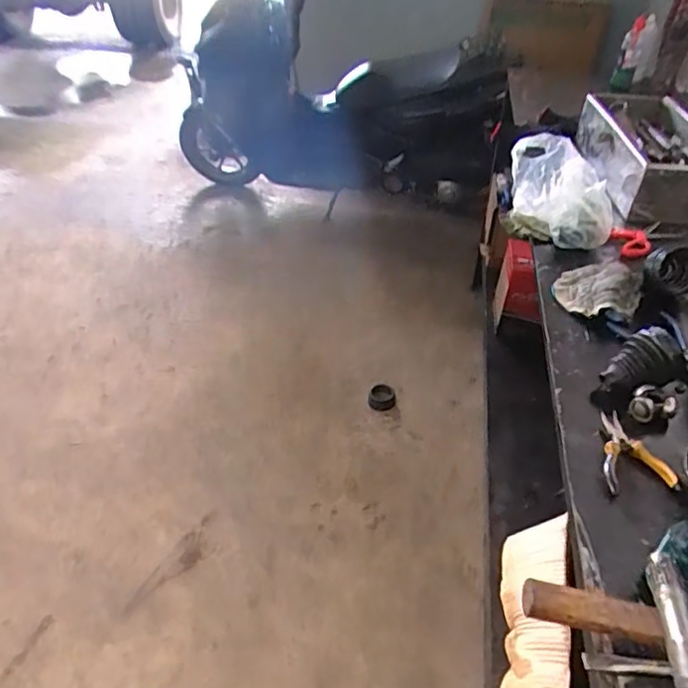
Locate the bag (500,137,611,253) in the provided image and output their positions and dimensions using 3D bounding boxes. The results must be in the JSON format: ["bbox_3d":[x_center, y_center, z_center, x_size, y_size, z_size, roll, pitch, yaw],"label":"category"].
[{"bbox_3d":[0.463,-0.349,1.255,0.198,0.111,0.362,9,40,9],"label":"bag"}]

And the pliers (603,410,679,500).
[{"bbox_3d":[0.321,0.127,0.680,0.078,0.015,0.114,-10,41,-13],"label":"pliers"}]

